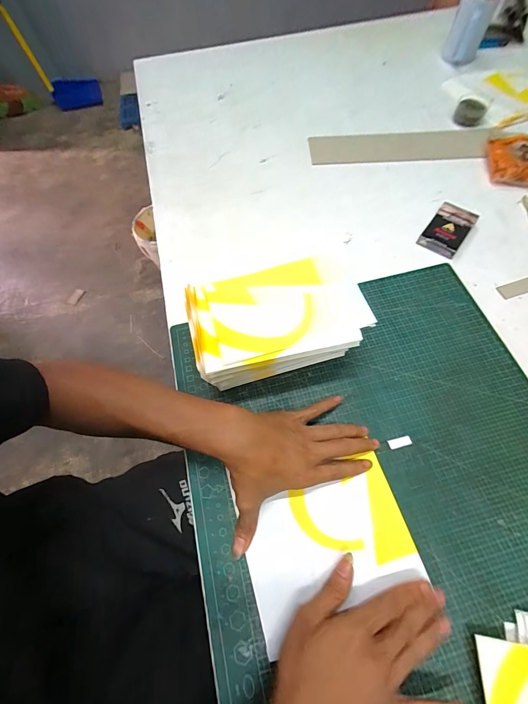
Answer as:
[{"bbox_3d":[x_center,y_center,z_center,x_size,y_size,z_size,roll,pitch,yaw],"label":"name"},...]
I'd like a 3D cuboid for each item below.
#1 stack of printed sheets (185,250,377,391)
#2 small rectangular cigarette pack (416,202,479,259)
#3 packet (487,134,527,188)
[{"bbox_3d":[0.013,-0.035,0.399,0.206,0.102,0.131,-11,65,-3],"label":"stack of printed sheets"},{"bbox_3d":[0.303,-0.201,0.505,0.060,0.019,0.098,35,71,17],"label":"small rectangular cigarette pack"},{"bbox_3d":[0.463,-0.347,0.556,0.099,0.032,0.108,9,66,6],"label":"packet"}]

